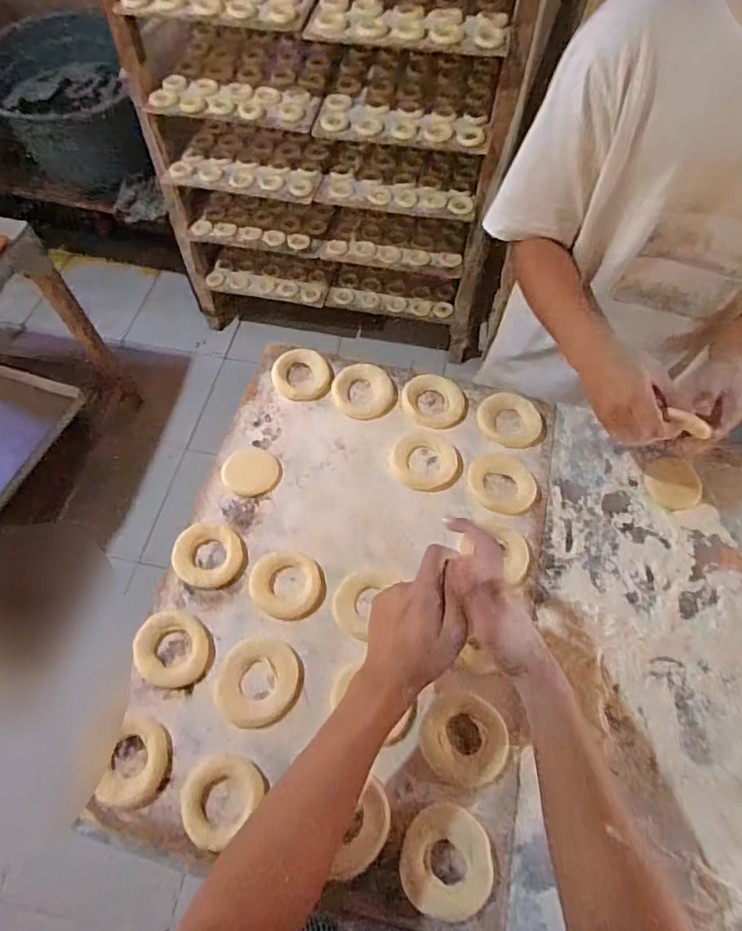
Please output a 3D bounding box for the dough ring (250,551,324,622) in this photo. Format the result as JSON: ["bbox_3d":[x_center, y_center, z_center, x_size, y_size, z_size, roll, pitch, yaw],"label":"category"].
[{"bbox_3d":[-0.097,0.138,0.611,0.082,0.018,0.076,0,61,-1],"label":"dough ring"}]

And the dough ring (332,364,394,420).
[{"bbox_3d":[-0.011,-0.104,0.736,0.085,0.016,0.078,0,61,-1],"label":"dough ring"}]

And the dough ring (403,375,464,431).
[{"bbox_3d":[0.087,-0.090,0.730,0.083,0.012,0.081,0,61,-1],"label":"dough ring"}]

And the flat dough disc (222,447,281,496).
[{"bbox_3d":[-0.153,0.006,0.674,0.068,0.008,0.063,0,61,-1],"label":"flat dough disc"}]

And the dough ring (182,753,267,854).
[{"bbox_3d":[-0.146,0.318,0.506,0.066,0.011,0.073,35,67,17],"label":"dough ring"}]

